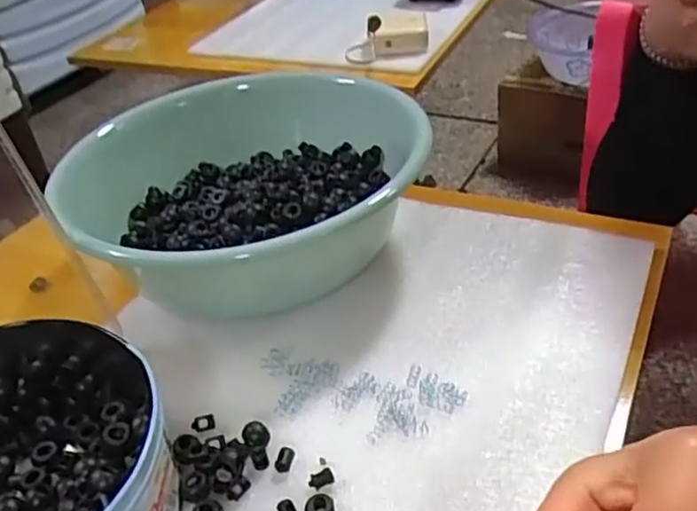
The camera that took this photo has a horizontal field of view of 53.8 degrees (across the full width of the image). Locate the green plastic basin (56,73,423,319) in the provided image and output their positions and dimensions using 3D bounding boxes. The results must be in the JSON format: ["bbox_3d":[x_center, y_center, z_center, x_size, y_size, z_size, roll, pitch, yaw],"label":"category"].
[{"bbox_3d":[-0.071,-0.044,0.553,0.235,0.096,0.253,-4,38,3],"label":"green plastic basin"}]

